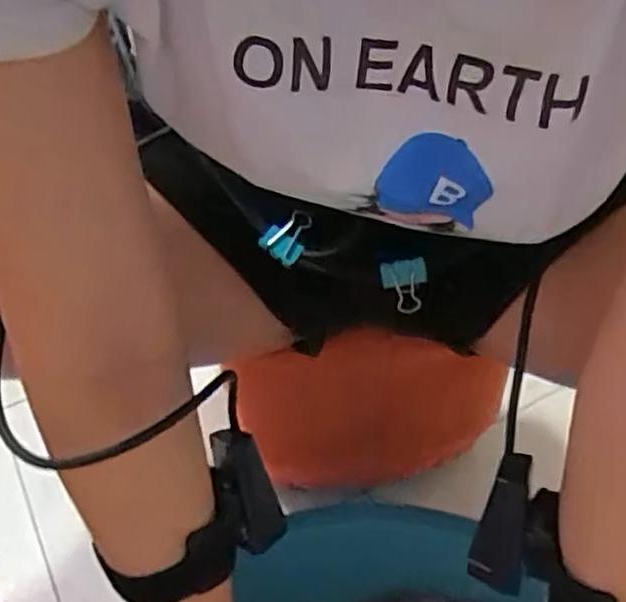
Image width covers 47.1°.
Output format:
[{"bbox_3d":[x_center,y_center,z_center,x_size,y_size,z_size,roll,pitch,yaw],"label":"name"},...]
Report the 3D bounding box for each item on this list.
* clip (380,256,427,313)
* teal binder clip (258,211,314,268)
[{"bbox_3d":[0.053,-0.009,0.411,0.025,0.031,0.012,-8,13,10],"label":"clip"},{"bbox_3d":[-0.014,-0.038,0.430,0.025,0.012,0.032,39,87,6],"label":"teal binder clip"}]

